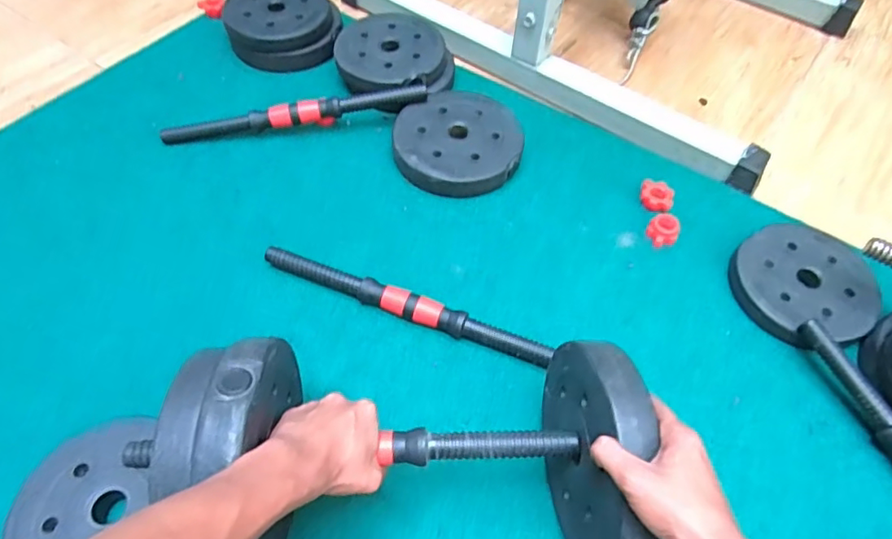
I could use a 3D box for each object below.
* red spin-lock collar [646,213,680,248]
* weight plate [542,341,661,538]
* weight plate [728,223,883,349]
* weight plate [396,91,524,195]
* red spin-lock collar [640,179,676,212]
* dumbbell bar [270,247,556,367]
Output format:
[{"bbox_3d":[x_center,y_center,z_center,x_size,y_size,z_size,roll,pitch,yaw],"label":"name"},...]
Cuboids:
[{"bbox_3d":[0.296,-0.054,0.770,0.041,0.027,0.038,1,55,-2],"label":"red spin-lock collar"},{"bbox_3d":[0.130,0.159,0.496,0.048,0.170,0.184,0,54,-1],"label":"weight plate"},{"bbox_3d":[0.458,0.020,0.720,0.170,0.042,0.162,1,55,-2],"label":"weight plate"},{"bbox_3d":[0.019,-0.195,0.848,0.188,0.048,0.203,1,55,-2],"label":"weight plate"},{"bbox_3d":[0.300,-0.106,0.804,0.046,0.022,0.042,1,55,-2],"label":"red spin-lock collar"},{"bbox_3d":[-0.052,0.044,0.683,0.365,0.038,0.028,20,57,11],"label":"dumbbell bar"}]

